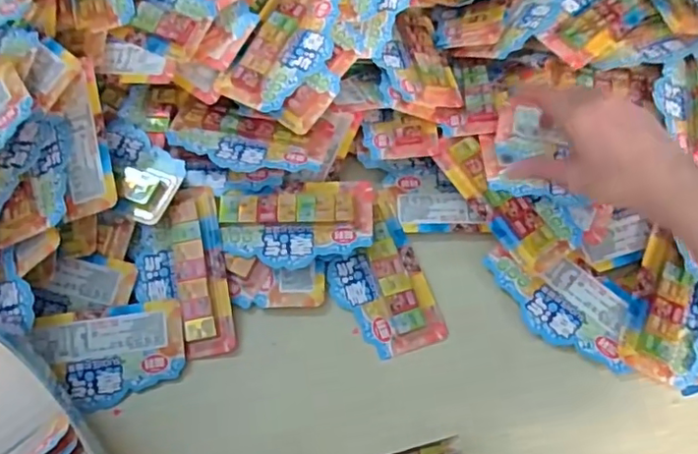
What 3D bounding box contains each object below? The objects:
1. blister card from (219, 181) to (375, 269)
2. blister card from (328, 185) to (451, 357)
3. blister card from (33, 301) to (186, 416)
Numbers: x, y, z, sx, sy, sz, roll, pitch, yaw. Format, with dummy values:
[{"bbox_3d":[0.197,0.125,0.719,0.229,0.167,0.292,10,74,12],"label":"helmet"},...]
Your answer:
[{"bbox_3d":[-0.044,-0.003,0.496,0.132,0.015,0.072,-7,64,-3],"label":"blister card"},{"bbox_3d":[0.025,0.042,0.496,0.079,0.012,0.141,-17,65,-9],"label":"blister card"},{"bbox_3d":[-0.194,0.105,0.465,0.115,0.009,0.078,-8,76,-5],"label":"blister card"}]

